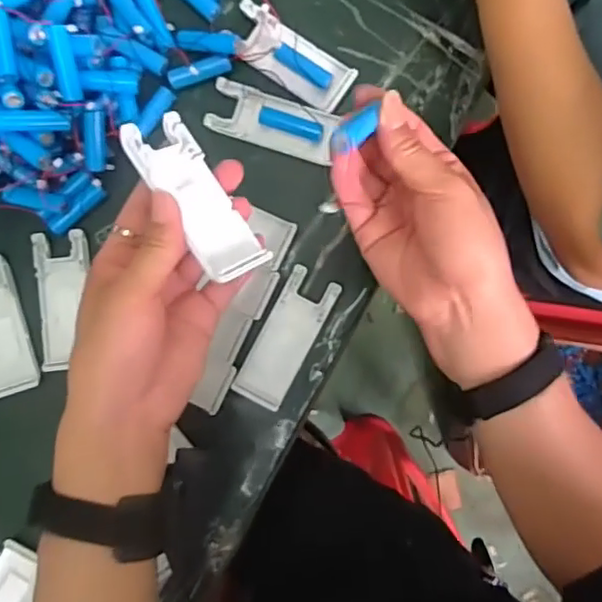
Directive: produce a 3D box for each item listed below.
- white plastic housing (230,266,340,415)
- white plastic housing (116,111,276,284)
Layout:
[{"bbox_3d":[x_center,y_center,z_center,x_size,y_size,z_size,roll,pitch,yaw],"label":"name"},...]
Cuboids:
[{"bbox_3d":[-0.010,0.028,0.456,0.039,0.004,0.104,27,88,3],"label":"white plastic housing"},{"bbox_3d":[-0.062,-0.059,0.352,0.041,0.014,0.101,-32,87,-36],"label":"white plastic housing"}]

